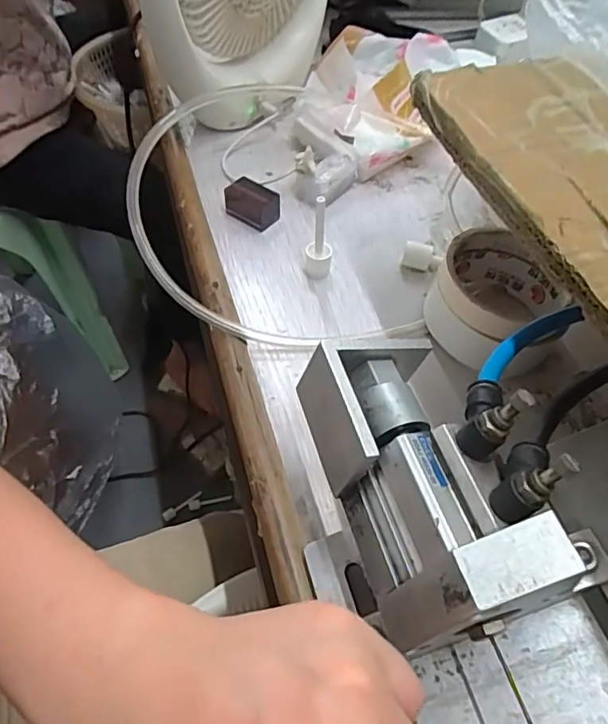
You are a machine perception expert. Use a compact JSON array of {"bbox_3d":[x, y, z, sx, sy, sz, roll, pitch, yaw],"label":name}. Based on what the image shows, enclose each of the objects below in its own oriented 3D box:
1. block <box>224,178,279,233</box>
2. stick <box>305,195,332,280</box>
[{"bbox_3d":[-0.042,-0.126,0.432,0.043,0.024,0.024,35,60,23],"label":"block"},{"bbox_3d":[0.011,-0.086,0.380,0.019,0.062,0.017,0,53,0],"label":"stick"}]

